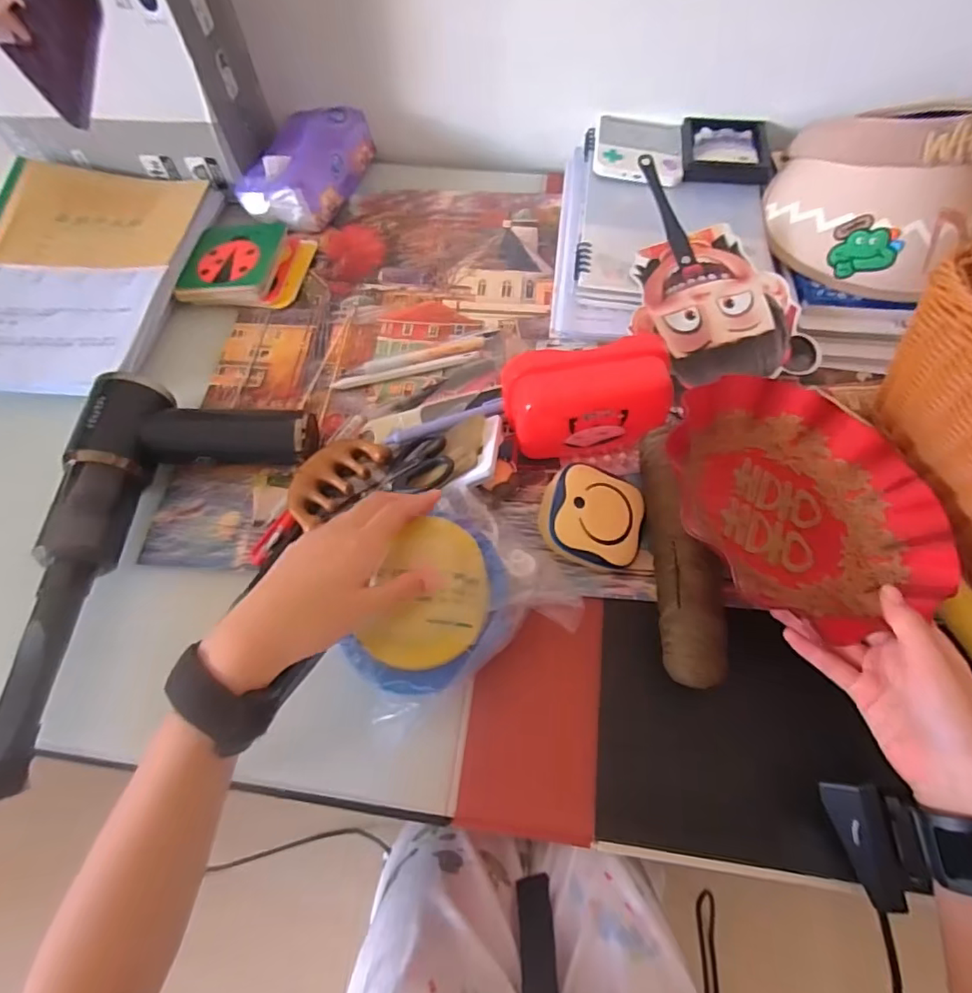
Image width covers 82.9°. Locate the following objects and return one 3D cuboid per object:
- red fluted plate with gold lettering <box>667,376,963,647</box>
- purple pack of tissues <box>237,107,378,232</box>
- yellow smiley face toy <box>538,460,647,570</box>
[{"bbox_3d":[0.225,0.002,0.401,0.197,0.046,0.191,3,61,-6],"label":"red fluted plate with gold lettering"},{"bbox_3d":[-0.212,-0.384,0.634,0.107,0.072,0.155,16,63,9],"label":"purple pack of tissues"},{"bbox_3d":[0.080,0.017,0.425,0.081,0.027,0.071,18,70,-14],"label":"yellow smiley face toy"}]

